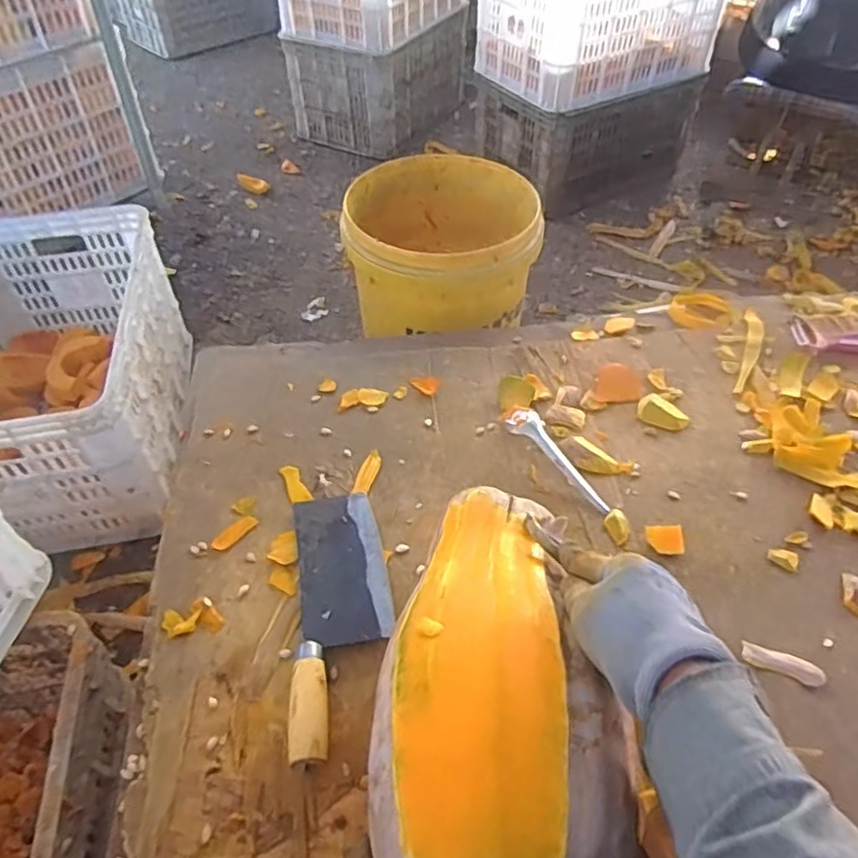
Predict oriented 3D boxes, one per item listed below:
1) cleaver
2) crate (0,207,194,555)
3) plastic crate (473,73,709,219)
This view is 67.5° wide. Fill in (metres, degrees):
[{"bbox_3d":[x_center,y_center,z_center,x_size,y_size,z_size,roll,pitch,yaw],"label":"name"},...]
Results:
[{"bbox_3d":[-0.081,0.166,0.599,0.088,0.027,0.263,-6,49,-4],"label":"cleaver"},{"bbox_3d":[-0.693,-0.112,1.156,0.449,0.315,0.642,-7,47,-5],"label":"crate"},{"bbox_3d":[0.413,-0.806,1.729,0.480,0.265,0.363,-23,53,-18],"label":"plastic crate"}]

